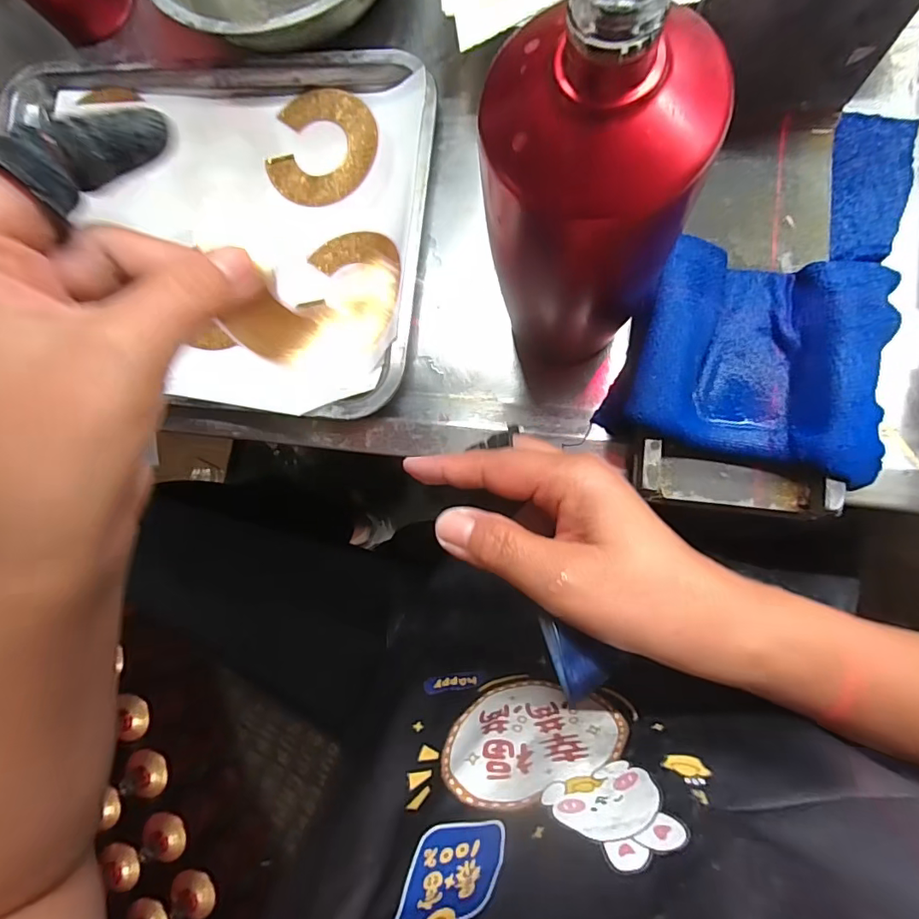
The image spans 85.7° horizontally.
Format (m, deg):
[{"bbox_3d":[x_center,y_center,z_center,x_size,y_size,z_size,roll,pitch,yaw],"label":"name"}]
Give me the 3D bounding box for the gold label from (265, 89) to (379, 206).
[{"bbox_3d":[-0.098,-0.223,0.355,0.078,0.004,0.083,17,89,6],"label":"gold label"}]

